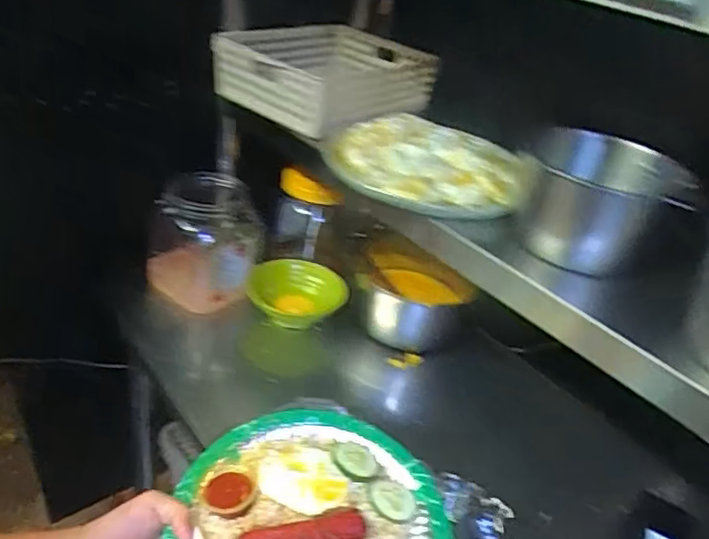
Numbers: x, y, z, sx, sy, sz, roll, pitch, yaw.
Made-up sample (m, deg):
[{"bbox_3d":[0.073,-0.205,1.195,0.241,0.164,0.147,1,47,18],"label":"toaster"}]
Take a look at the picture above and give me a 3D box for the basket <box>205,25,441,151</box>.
[{"bbox_3d":[-0.033,-0.263,0.789,0.191,0.091,0.238,25,36,25],"label":"basket"}]

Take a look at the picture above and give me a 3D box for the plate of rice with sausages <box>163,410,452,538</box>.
[{"bbox_3d":[-0.035,0.231,0.530,0.245,0.026,0.240,6,33,-4],"label":"plate of rice with sausages"}]

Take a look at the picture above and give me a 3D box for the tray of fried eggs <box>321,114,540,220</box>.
[{"bbox_3d":[0.081,-0.125,0.673,0.224,0.041,0.189,6,33,-3],"label":"tray of fried eggs"}]

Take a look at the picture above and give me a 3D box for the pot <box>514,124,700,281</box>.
[{"bbox_3d":[0.248,-0.072,0.598,0.136,0.096,0.136,6,33,-4],"label":"pot"}]

